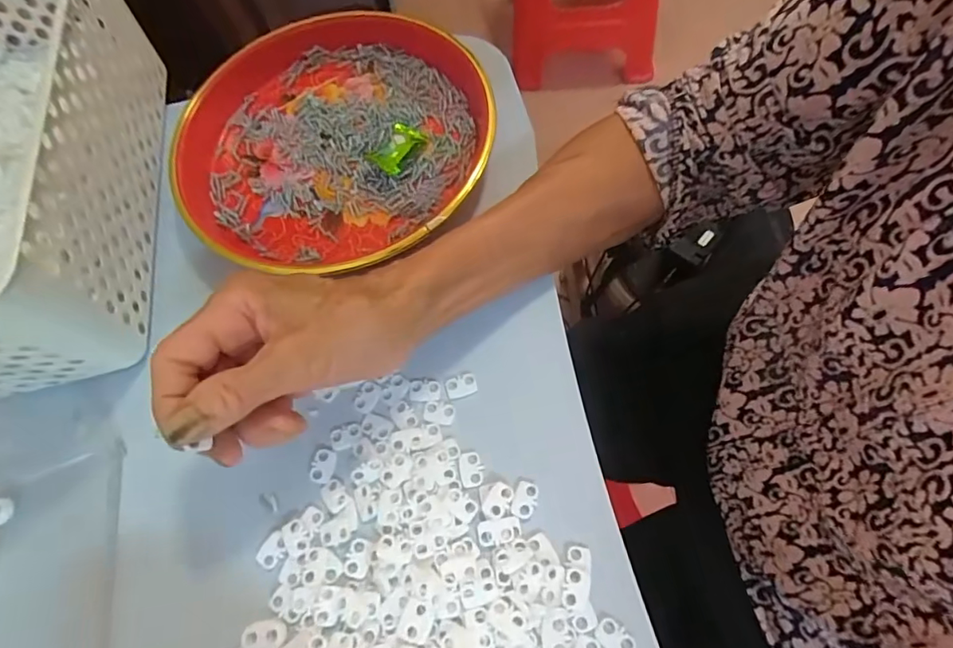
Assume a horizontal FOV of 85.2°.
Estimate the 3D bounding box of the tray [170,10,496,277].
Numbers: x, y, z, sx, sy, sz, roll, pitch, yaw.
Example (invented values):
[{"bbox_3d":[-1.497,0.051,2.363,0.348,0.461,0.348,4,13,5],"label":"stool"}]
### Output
[{"bbox_3d":[-0.100,-0.129,0.366,0.221,0.048,0.217,-4,60,-2],"label":"tray"}]

